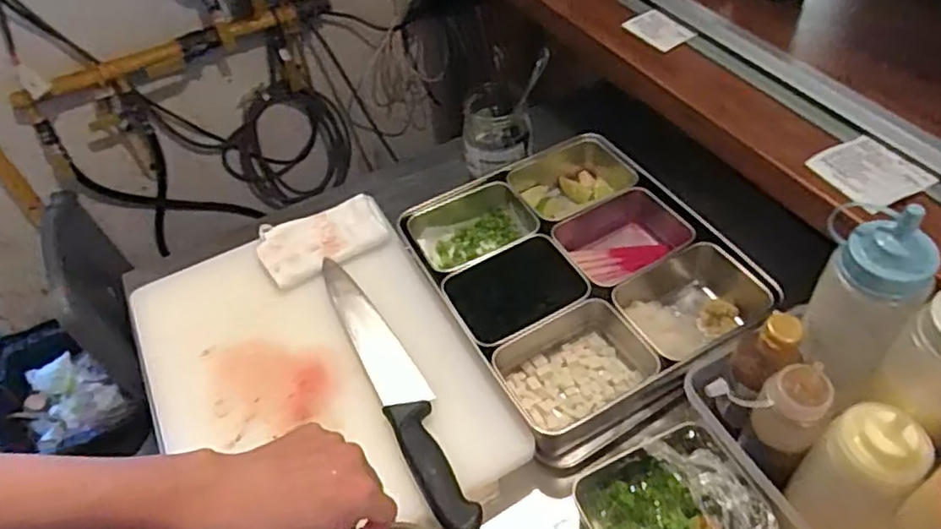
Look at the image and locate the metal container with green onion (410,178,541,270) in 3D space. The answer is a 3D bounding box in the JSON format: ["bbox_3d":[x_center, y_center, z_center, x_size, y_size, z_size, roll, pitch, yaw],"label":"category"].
[{"bbox_3d":[0.010,-0.030,0.769,0.146,0.056,0.113,-22,50,-13],"label":"metal container with green onion"}]

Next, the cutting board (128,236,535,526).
[{"bbox_3d":[-0.167,0.103,0.658,0.297,0.022,0.399,-25,50,-15],"label":"cutting board"}]

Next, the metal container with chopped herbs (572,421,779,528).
[{"bbox_3d":[0.161,0.209,0.537,0.136,0.062,0.112,-22,50,-13],"label":"metal container with chopped herbs"}]

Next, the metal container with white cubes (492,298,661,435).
[{"bbox_3d":[0.105,0.102,0.632,0.147,0.049,0.097,-26,50,-16],"label":"metal container with white cubes"}]

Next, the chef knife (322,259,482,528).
[{"bbox_3d":[-0.073,0.109,0.621,0.045,0.020,0.333,-24,50,-14],"label":"chef knife"}]

